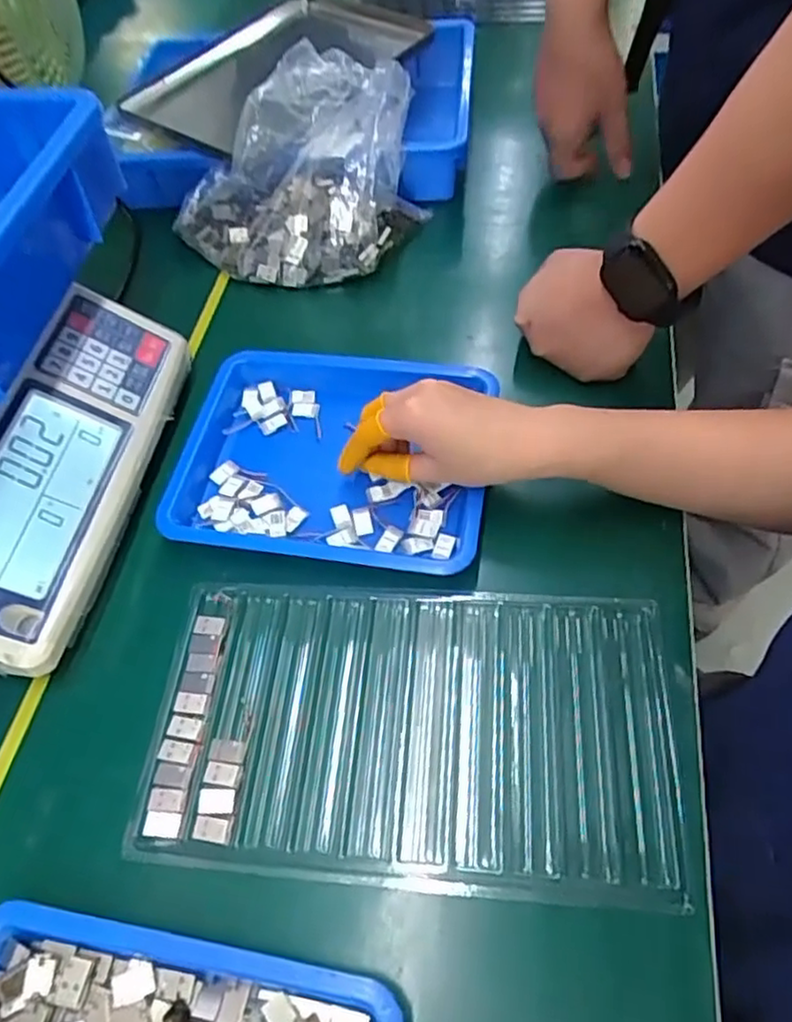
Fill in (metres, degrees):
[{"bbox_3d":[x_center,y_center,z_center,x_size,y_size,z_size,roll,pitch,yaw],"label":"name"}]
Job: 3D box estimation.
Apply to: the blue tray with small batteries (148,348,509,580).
[{"bbox_3d":[-0.047,-0.040,0.478,0.221,0.029,0.169,7,57,9],"label":"blue tray with small batteries"}]

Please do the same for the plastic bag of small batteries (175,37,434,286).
[{"bbox_3d":[-0.083,-0.289,0.582,0.223,0.126,0.148,-15,57,-5],"label":"plastic bag of small batteries"}]

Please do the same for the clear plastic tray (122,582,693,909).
[{"bbox_3d":[0.007,0.121,0.381,0.289,0.009,0.159,2,57,6],"label":"clear plastic tray"}]

